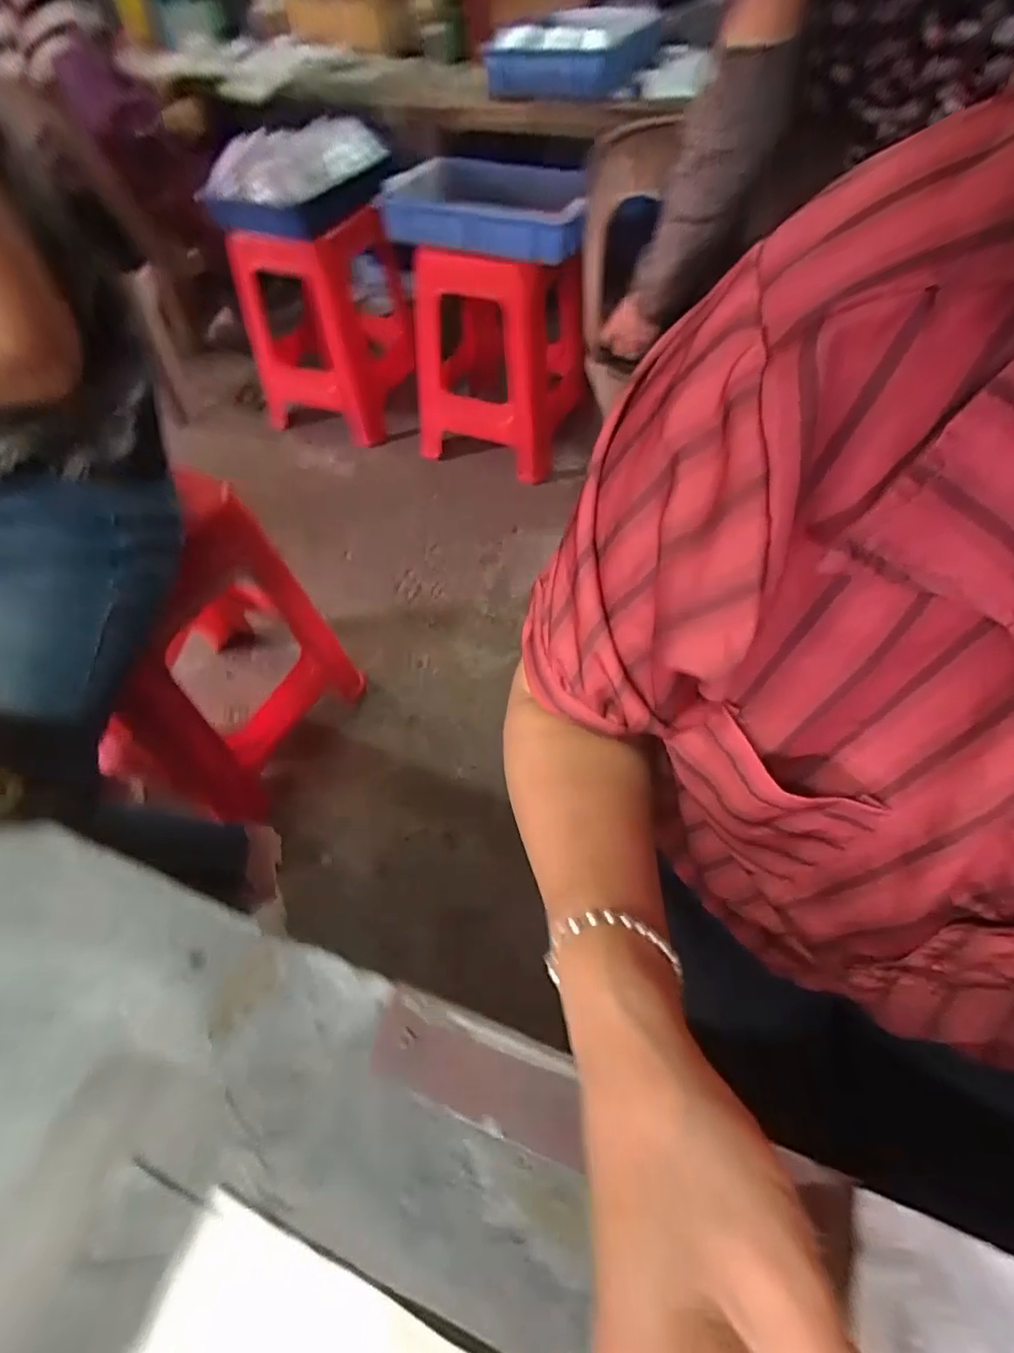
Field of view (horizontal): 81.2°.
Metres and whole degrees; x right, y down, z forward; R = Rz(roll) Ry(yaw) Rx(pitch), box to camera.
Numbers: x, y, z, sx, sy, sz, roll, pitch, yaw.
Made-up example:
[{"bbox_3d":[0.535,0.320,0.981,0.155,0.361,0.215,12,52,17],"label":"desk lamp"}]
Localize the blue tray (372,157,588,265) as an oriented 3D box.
[{"bbox_3d":[-0.040,-0.992,1.255,0.440,0.091,0.303,7,55,6],"label":"blue tray"}]

